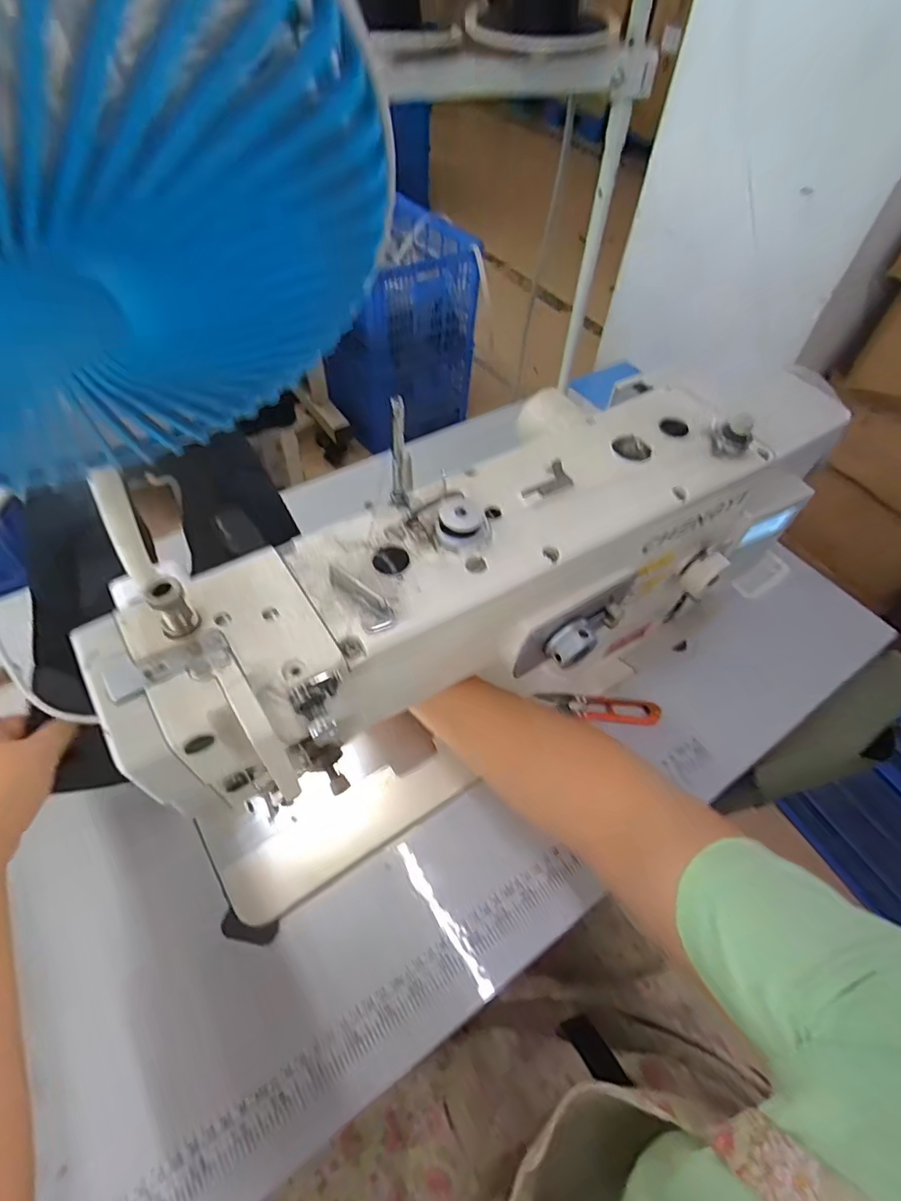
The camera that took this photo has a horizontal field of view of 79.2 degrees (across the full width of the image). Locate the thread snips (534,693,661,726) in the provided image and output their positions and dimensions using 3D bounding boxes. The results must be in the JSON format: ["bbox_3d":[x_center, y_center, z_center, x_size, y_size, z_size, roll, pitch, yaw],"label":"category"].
[{"bbox_3d":[0.140,0.102,0.510,0.112,0.016,0.029,8,53,2],"label":"thread snips"}]

